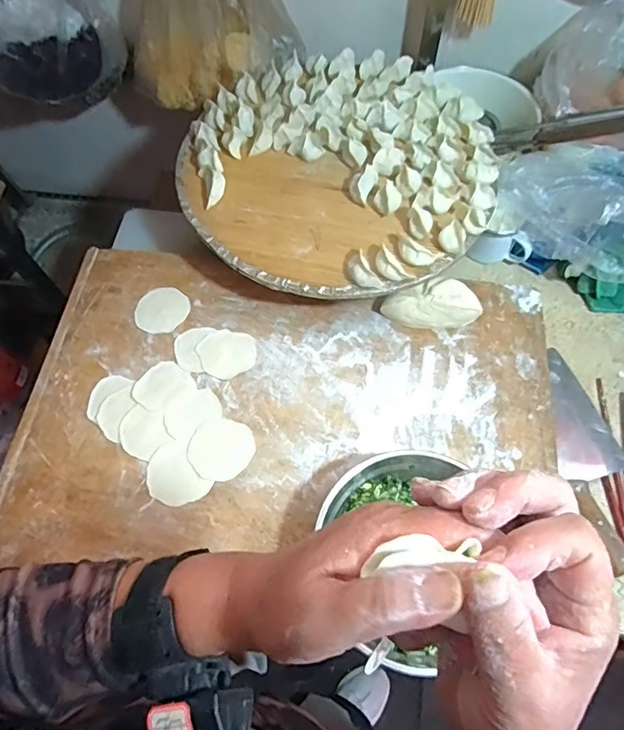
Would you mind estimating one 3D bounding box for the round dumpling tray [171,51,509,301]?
[{"bbox_3d":[0.039,-0.297,0.749,0.432,0.036,0.443,-1,67,1],"label":"round dumpling tray"}]

